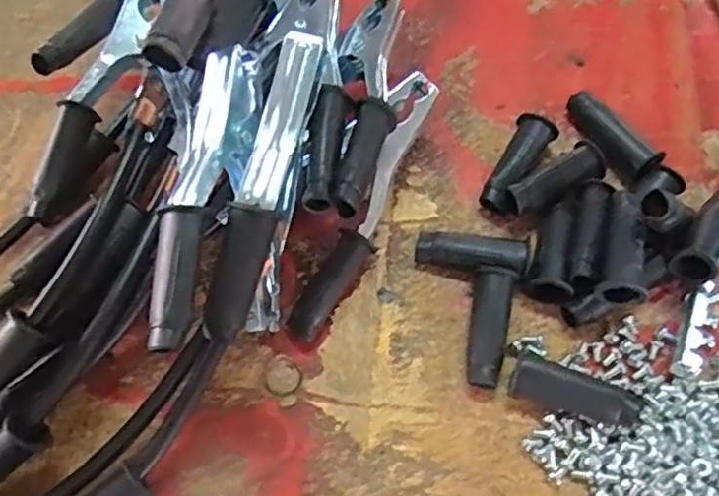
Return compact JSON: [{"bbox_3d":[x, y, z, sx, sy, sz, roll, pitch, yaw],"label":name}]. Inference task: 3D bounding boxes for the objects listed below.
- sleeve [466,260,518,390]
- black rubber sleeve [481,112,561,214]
[{"bbox_3d":[0.067,0.041,0.339,0.020,0.019,0.062,13,67,5],"label":"sleeve"},{"bbox_3d":[0.092,-0.048,0.379,0.022,0.018,0.062,29,69,12],"label":"black rubber sleeve"}]

